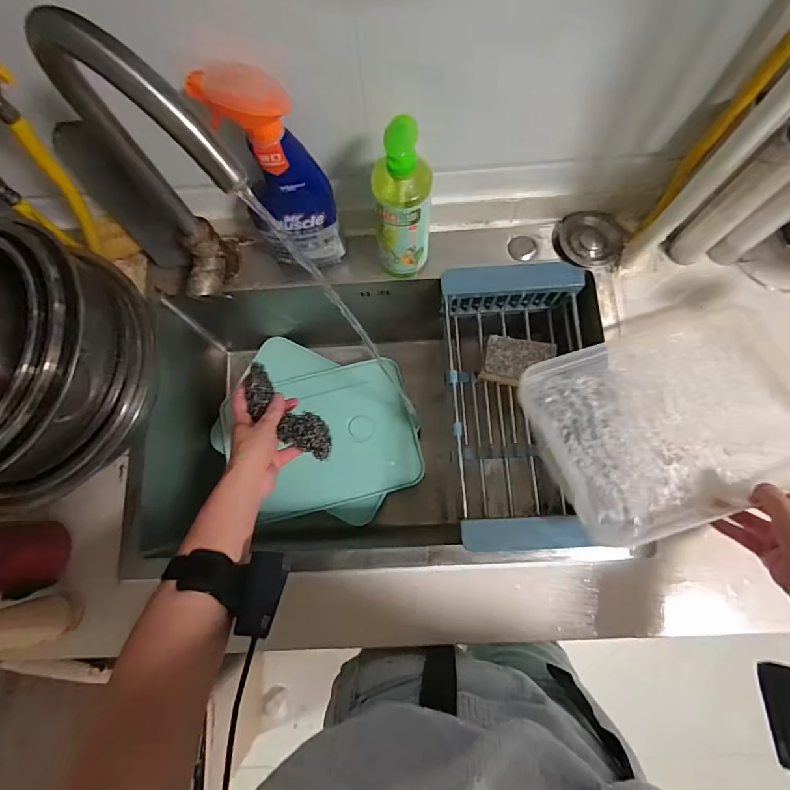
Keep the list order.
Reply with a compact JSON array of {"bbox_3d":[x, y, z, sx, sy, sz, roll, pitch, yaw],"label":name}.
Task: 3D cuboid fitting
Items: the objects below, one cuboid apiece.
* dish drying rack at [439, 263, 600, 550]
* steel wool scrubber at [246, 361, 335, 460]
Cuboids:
[{"bbox_3d":[0.170,0.008,0.607,0.184,0.107,0.372,-3,77,1],"label":"dish drying rack"},{"bbox_3d":[-0.134,0.022,0.537,0.143,0.024,0.048,40,82,16],"label":"steel wool scrubber"}]

